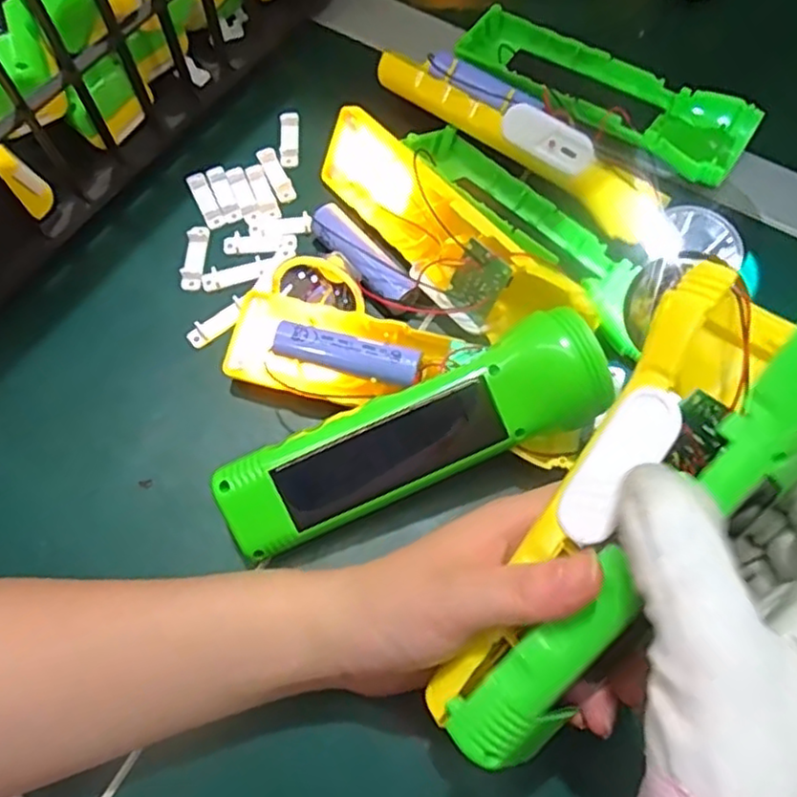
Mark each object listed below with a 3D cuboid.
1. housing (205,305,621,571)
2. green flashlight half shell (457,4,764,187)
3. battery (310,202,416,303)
[{"bbox_3d":[0.007,0.018,0.280,0.164,0.043,0.048,-23,69,-10],"label":"housing"},{"bbox_3d":[0.108,-0.166,0.369,0.163,0.022,0.051,33,71,13],"label":"green flashlight half shell"},{"bbox_3d":[-0.018,-0.069,0.328,0.018,0.020,0.060,-40,73,-16],"label":"battery"}]

